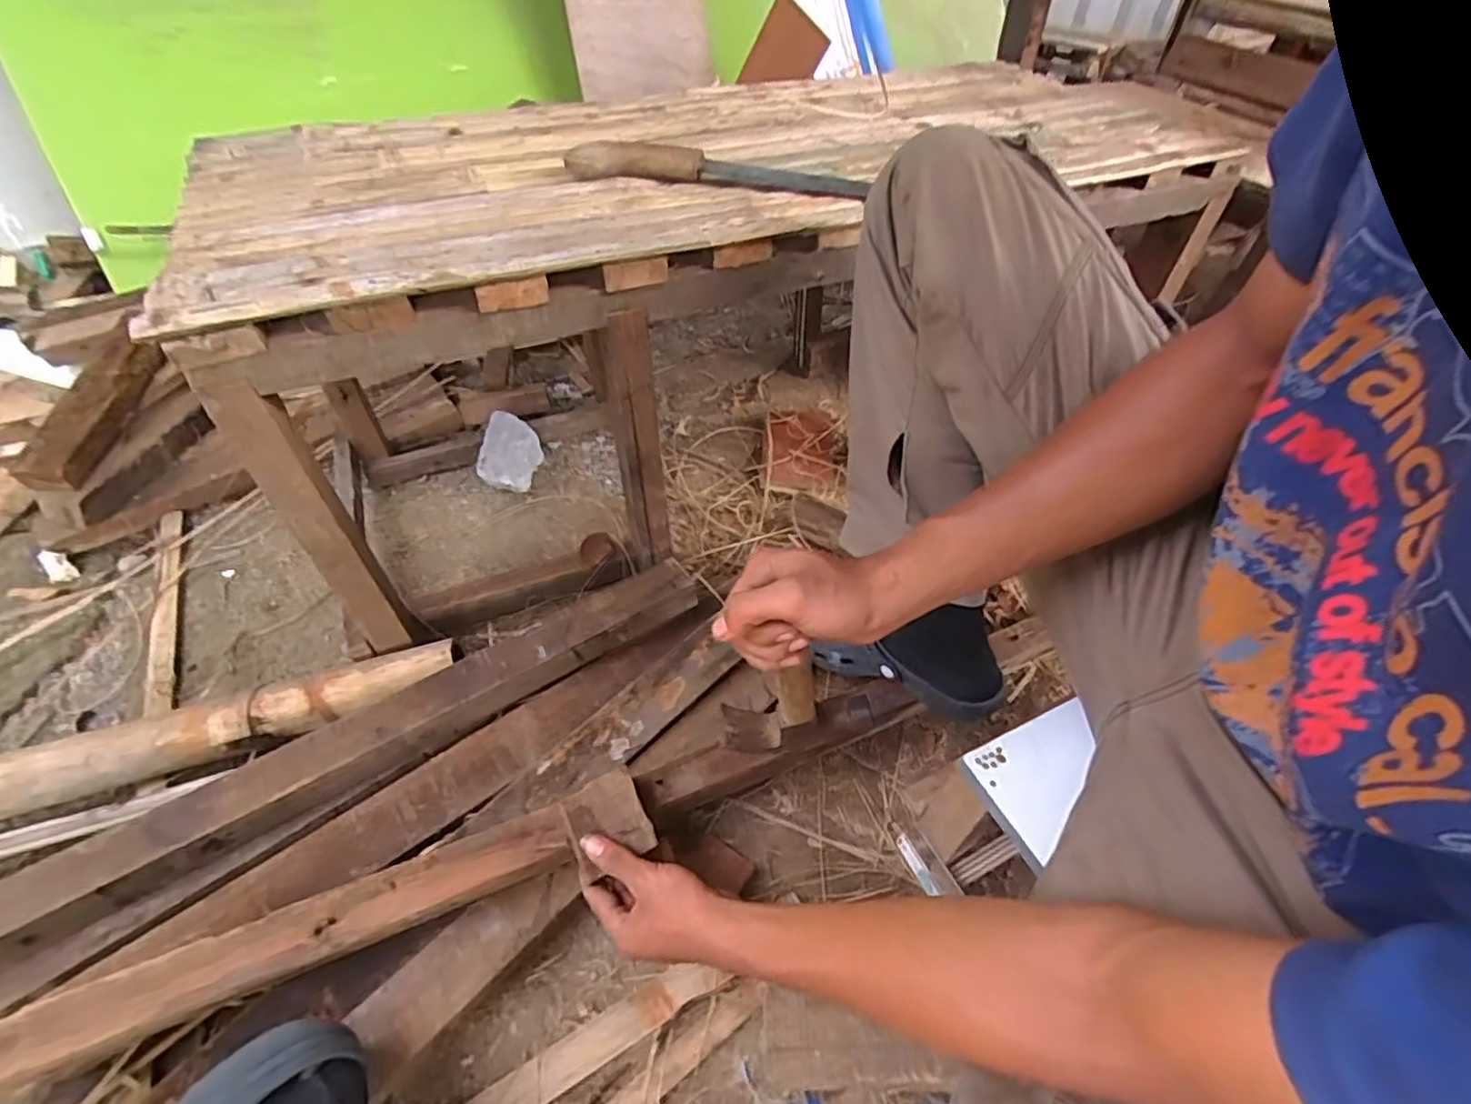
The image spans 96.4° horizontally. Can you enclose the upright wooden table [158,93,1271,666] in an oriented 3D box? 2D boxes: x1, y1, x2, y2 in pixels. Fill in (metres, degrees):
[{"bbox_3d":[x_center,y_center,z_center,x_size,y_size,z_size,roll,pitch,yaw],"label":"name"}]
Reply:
[{"bbox_3d":[0.048,-0.322,0.894,1.178,0.420,0.426,-18,51,-18],"label":"upright wooden table"}]

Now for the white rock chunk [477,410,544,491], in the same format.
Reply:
[{"bbox_3d":[-0.332,-0.141,0.975,0.071,0.092,0.086,7,48,4],"label":"white rock chunk"}]

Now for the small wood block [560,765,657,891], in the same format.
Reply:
[{"bbox_3d":[-0.105,0.218,0.534,0.062,0.011,0.066,-18,66,-22],"label":"small wood block"}]

